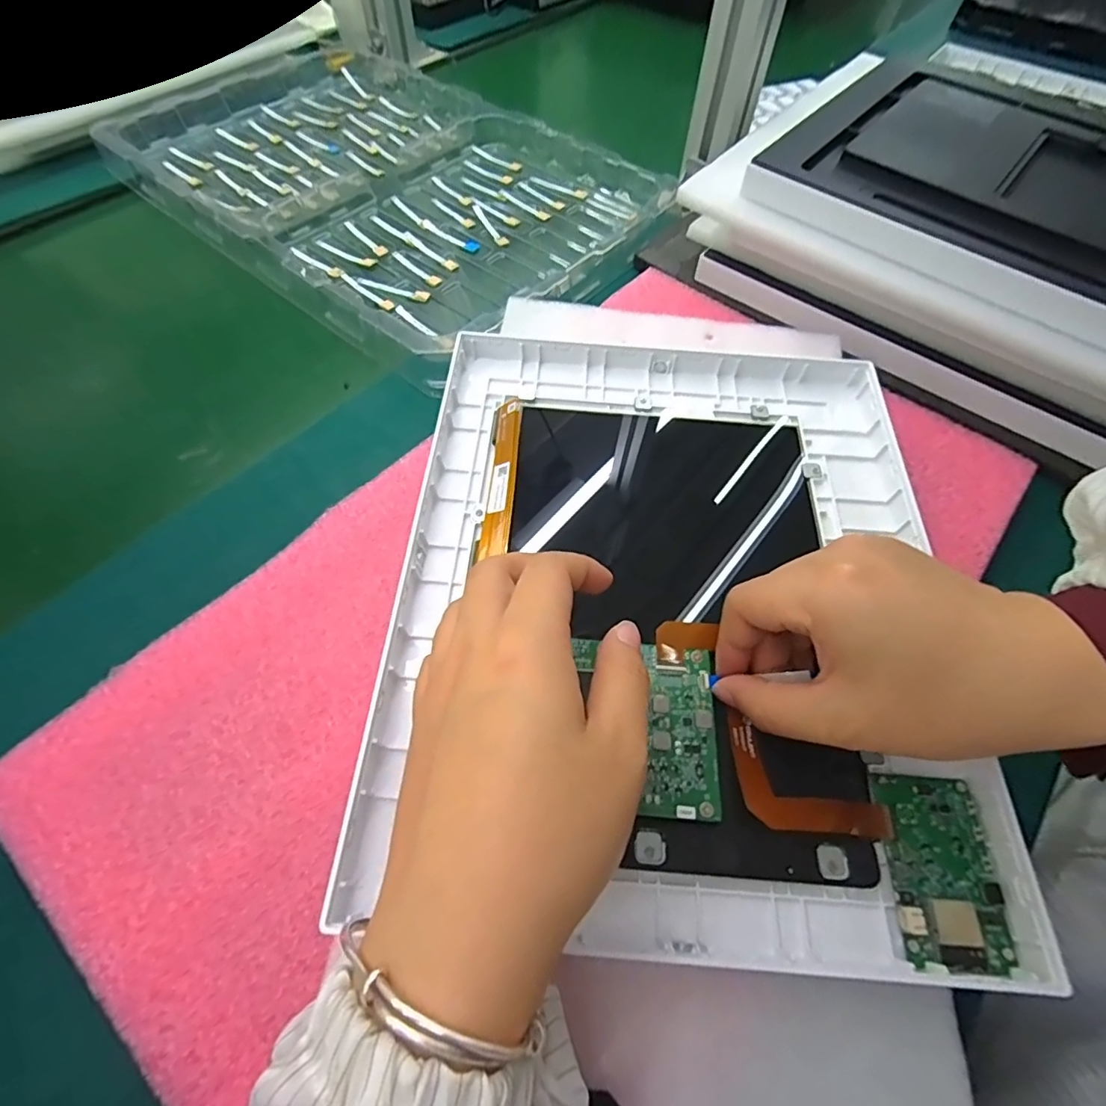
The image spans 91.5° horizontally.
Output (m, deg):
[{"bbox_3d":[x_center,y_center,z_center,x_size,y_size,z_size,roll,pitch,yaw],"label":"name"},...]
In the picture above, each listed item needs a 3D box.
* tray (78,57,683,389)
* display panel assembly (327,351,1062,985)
[{"bbox_3d":[-0.159,-0.348,0.497,0.488,0.029,0.312,38,66,19],"label":"tray"},{"bbox_3d":[0.056,0.010,0.262,0.253,0.020,0.300,4,60,2],"label":"display panel assembly"}]

